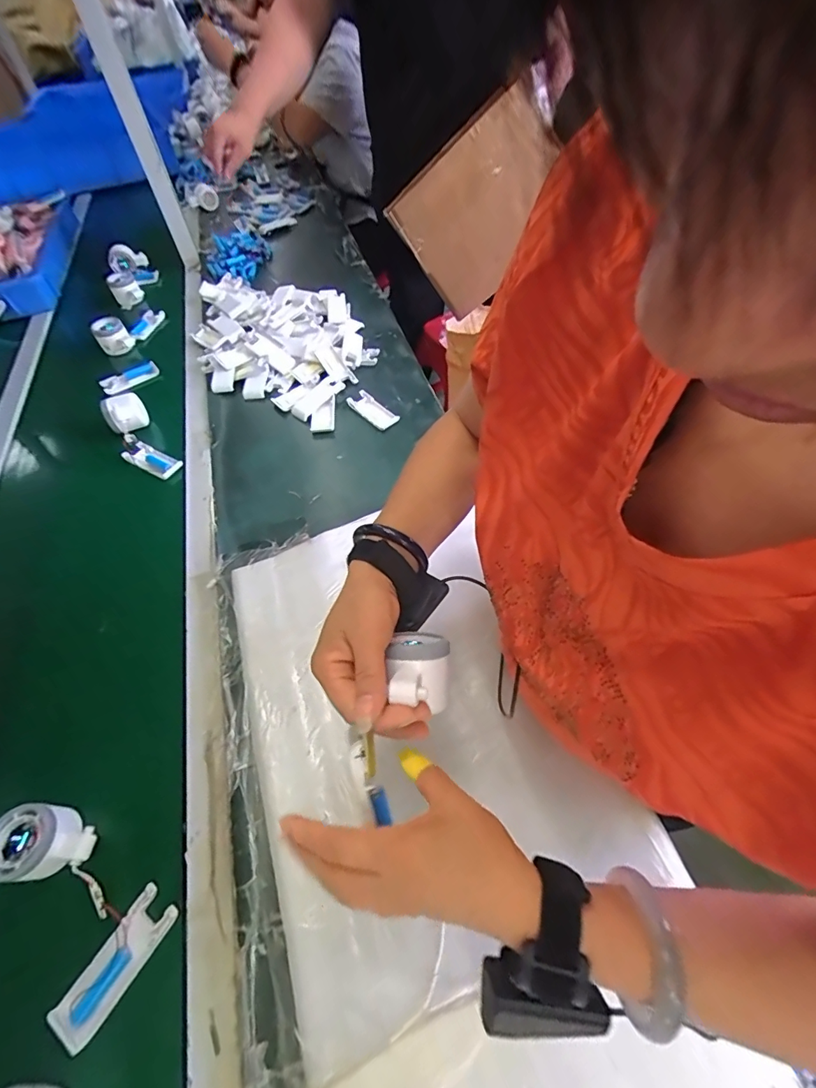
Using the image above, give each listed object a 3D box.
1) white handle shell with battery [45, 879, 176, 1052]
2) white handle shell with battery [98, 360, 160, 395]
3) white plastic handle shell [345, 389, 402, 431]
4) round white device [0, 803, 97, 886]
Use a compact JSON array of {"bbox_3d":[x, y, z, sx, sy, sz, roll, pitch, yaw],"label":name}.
[{"bbox_3d":[-0.255,0.365,0.385,0.041,0.011,0.106,27,61,20],"label":"white handle shell with battery"},{"bbox_3d":[-0.543,-0.325,0.865,0.105,0.031,0.018,-33,60,-18],"label":"white handle shell with battery"},{"bbox_3d":[-0.064,-0.239,0.785,0.042,0.009,0.103,-37,61,-20],"label":"white plastic handle shell"},{"bbox_3d":[-0.342,0.281,0.415,0.084,0.040,0.062,-10,55,-4],"label":"round white device"}]

